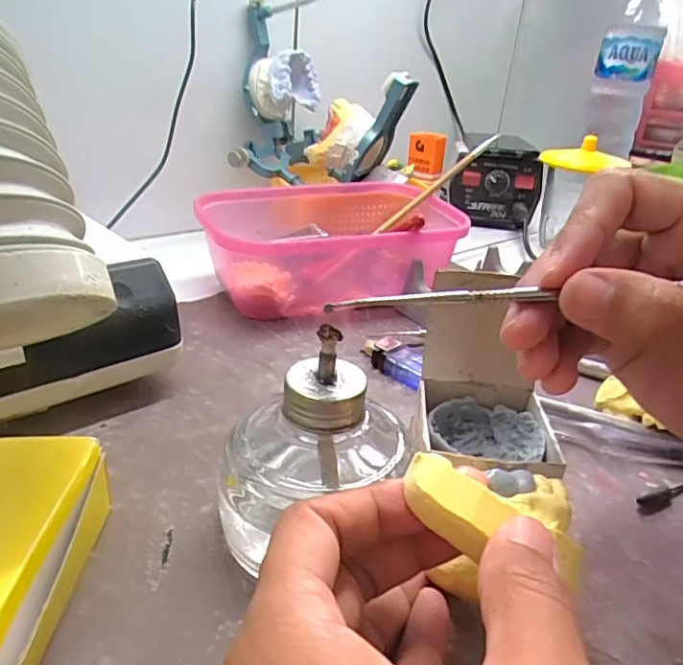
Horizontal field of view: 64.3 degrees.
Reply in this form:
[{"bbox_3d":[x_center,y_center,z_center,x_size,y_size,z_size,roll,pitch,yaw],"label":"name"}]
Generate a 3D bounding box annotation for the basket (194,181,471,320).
[{"bbox_3d":[-0.004,-0.067,0.423,0.195,0.070,0.128,-5,29,-18],"label":"basket"}]

